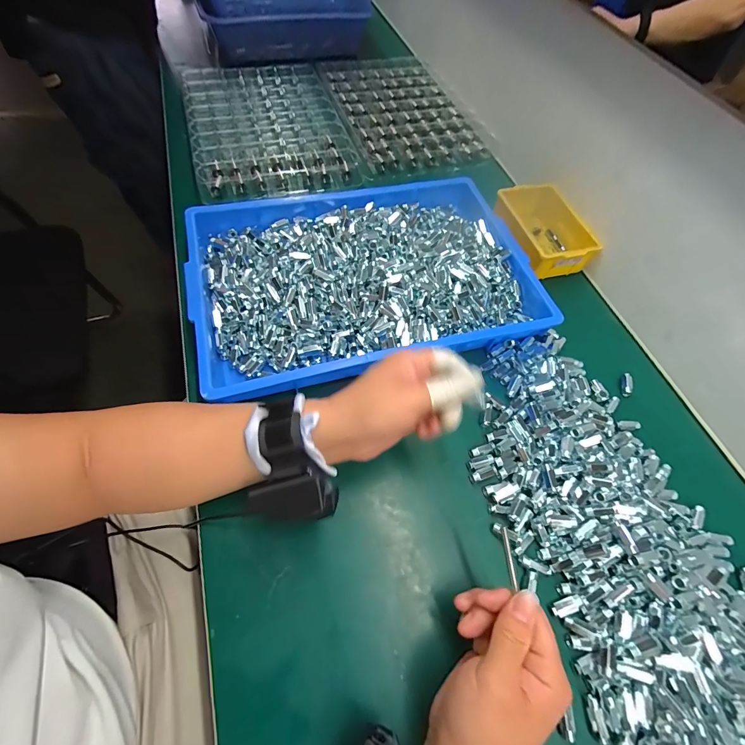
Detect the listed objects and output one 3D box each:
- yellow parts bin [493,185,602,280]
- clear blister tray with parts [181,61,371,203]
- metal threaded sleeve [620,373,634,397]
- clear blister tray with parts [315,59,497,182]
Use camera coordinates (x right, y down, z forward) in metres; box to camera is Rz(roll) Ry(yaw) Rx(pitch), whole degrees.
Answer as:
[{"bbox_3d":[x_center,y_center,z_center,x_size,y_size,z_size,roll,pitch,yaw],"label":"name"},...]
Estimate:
[{"bbox_3d":[0.250,-0.212,0.524,0.121,0.054,0.152,-14,64,-12],"label":"yellow parts bin"},{"bbox_3d":[-0.184,-0.446,0.623,0.260,0.048,0.341,-14,64,-12],"label":"clear blister tray with parts"},{"bbox_3d":[0.315,0.015,0.438,0.013,0.008,0.029,18,62,5],"label":"metal threaded sleeve"},{"bbox_3d":[0.057,-0.511,0.685,0.248,0.029,0.335,-14,64,-12],"label":"clear blister tray with parts"}]

